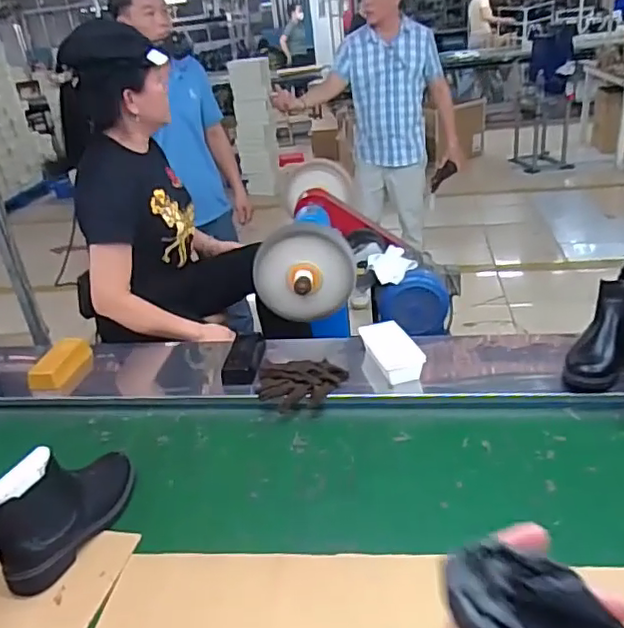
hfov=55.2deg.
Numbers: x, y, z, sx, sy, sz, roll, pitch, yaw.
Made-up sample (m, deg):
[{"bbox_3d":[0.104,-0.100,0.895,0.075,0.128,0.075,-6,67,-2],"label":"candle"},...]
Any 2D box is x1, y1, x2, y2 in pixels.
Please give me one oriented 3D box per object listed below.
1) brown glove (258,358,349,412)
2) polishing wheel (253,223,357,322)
[{"bbox_3d":[-0.020,0.141,1.156,0.176,0.051,0.106,-3,27,8],"label":"brown glove"},{"bbox_3d":[-0.020,-0.086,1.506,0.256,0.237,0.070,-3,27,8],"label":"polishing wheel"}]

